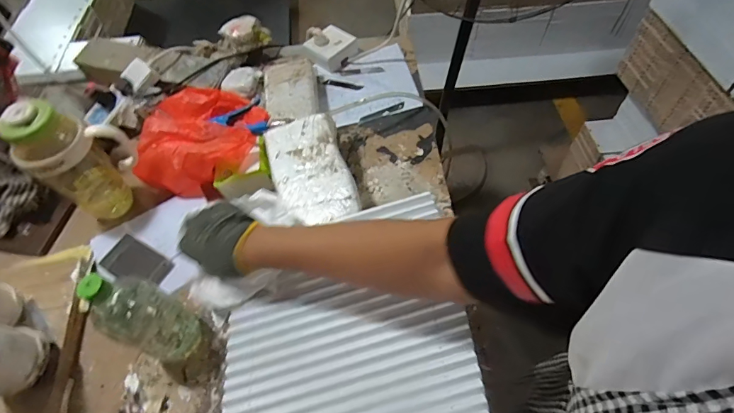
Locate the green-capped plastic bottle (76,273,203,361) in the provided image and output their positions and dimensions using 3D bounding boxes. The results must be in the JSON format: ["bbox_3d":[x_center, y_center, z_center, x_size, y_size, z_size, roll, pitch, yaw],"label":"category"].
[{"bbox_3d":[-0.296,0.145,0.550,0.076,0.188,0.075,17,60,13],"label":"green-capped plastic bottle"}]

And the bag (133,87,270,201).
[{"bbox_3d":[-0.307,-0.129,0.775,0.233,0.099,0.205,6,59,6],"label":"bag"}]

